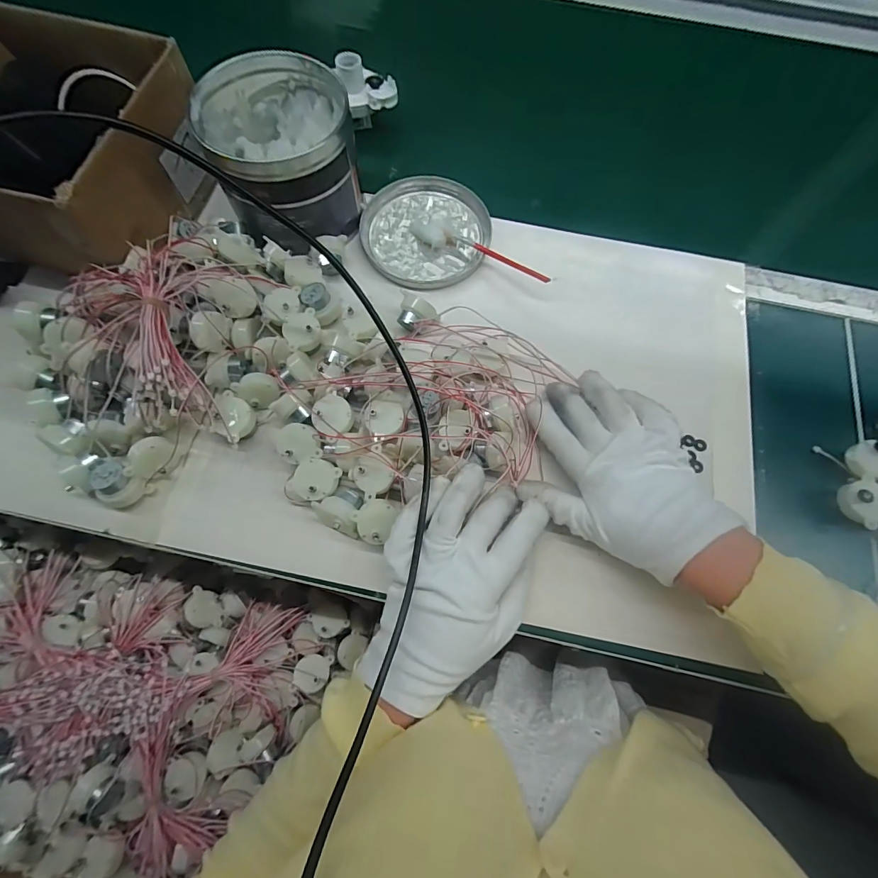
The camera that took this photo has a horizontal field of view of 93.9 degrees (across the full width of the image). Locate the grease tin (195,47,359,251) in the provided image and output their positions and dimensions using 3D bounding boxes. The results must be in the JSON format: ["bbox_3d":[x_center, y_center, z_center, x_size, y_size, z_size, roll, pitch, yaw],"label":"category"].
[{"bbox_3d":[-0.141,-0.261,0.383,0.124,0.103,0.138,-21,74,-7],"label":"grease tin"}]

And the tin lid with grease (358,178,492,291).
[{"bbox_3d":[-0.016,-0.214,0.423,0.123,0.018,0.132,0,72,-1],"label":"tin lid with grease"}]

